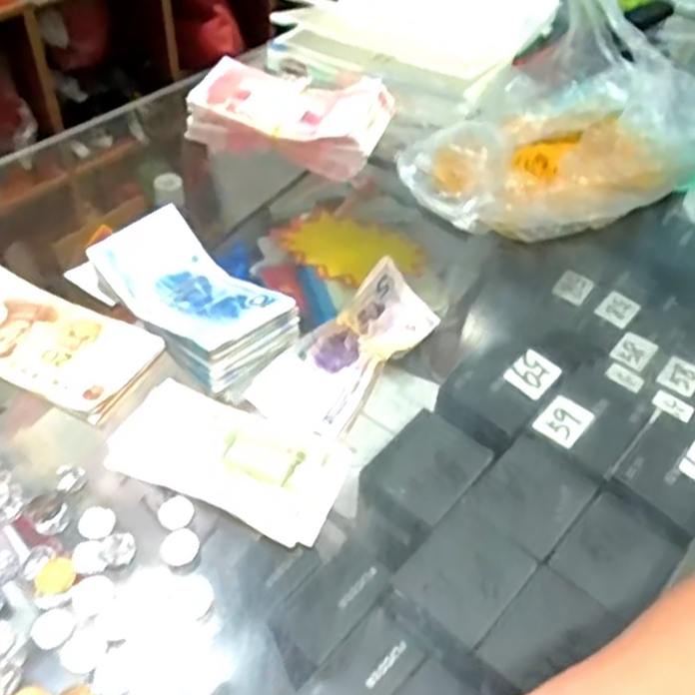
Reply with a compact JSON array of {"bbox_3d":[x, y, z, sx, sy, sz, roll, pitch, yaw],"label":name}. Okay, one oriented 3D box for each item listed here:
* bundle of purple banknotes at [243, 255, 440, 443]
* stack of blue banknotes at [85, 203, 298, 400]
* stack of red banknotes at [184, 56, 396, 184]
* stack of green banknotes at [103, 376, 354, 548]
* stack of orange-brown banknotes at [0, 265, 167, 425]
[{"bbox_3d":[0.001,-0.003,0.480,0.064,0.034,0.136,27,51,19],"label":"bundle of purple banknotes"},{"bbox_3d":[-0.103,-0.035,0.501,0.147,0.031,0.071,37,55,26],"label":"stack of blue banknotes"},{"bbox_3d":[-0.048,-0.204,0.653,0.168,0.046,0.092,16,48,10],"label":"stack of red banknotes"},{"bbox_3d":[-0.069,0.063,0.432,0.134,0.008,0.067,20,49,14],"label":"stack of green banknotes"},{"bbox_3d":[-0.199,-0.007,0.484,0.150,0.009,0.072,23,50,16],"label":"stack of orange-brown banknotes"}]

